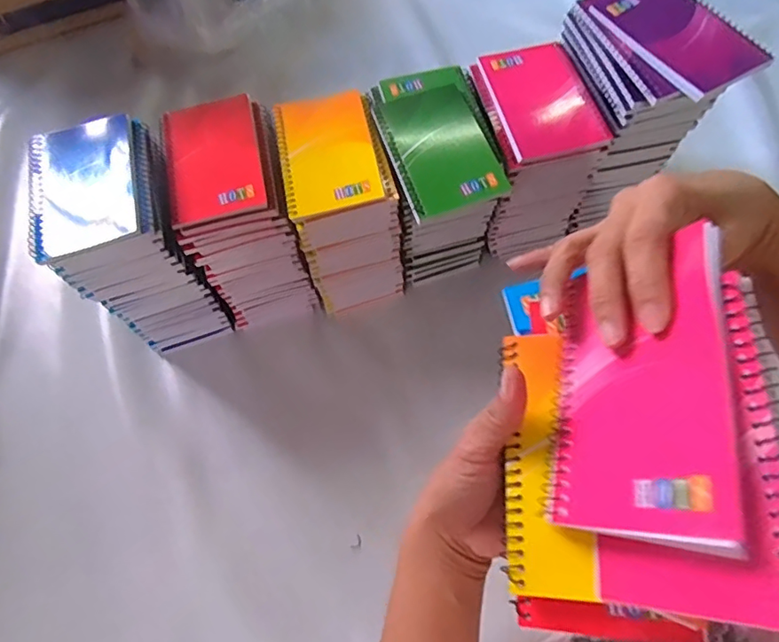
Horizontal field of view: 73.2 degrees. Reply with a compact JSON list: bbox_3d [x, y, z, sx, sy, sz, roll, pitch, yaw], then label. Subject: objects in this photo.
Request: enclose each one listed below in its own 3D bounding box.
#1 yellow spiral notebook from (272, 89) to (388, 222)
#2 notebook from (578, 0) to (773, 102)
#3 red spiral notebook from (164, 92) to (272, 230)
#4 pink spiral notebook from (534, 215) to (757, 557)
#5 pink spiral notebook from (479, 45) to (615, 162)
[{"bbox_3d":[-0.055,-0.152,0.462,0.082,0.012,0.134,-12,66,-2],"label":"yellow spiral notebook"},{"bbox_3d":[0.239,-0.246,0.439,0.093,0.014,0.138,-24,67,-7],"label":"notebook"},{"bbox_3d":[-0.156,-0.145,0.462,0.084,0.008,0.131,-14,66,-3],"label":"red spiral notebook"},{"bbox_3d":[0.108,0.031,0.238,0.007,0.089,0.125,20,67,-26],"label":"pink spiral notebook"},{"bbox_3d":[0.138,-0.203,0.478,0.082,0.014,0.130,-13,66,-2],"label":"pink spiral notebook"}]

